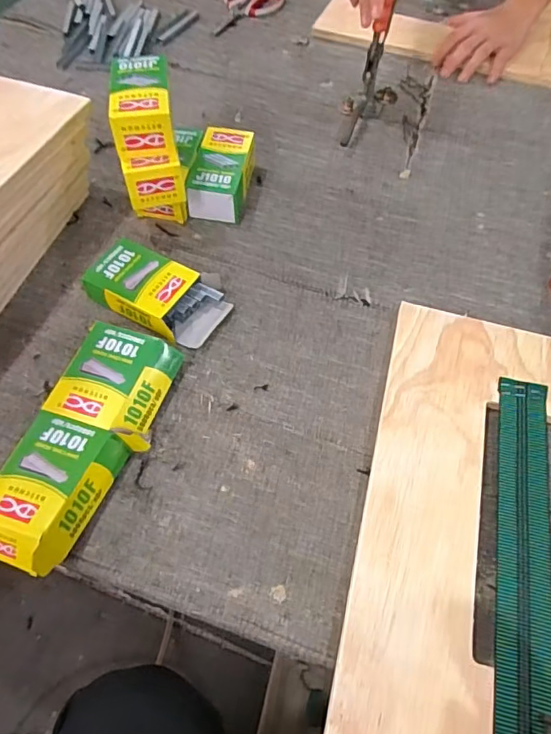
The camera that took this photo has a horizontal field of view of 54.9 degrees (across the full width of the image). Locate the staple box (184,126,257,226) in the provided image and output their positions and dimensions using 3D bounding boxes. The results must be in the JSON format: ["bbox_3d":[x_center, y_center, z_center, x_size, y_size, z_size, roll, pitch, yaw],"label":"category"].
[{"bbox_3d":[-0.068,-0.248,0.688,0.064,0.053,0.126,9,58,5],"label":"staple box"}]

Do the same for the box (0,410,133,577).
[{"bbox_3d":[-0.200,0.109,0.467,0.087,0.040,0.128,16,59,10],"label":"box"}]

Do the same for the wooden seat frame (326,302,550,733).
[{"bbox_3d":[0.277,0.152,0.456,0.395,0.012,0.422,13,58,8],"label":"wooden seat frame"}]

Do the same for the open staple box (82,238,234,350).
[{"bbox_3d":[-0.131,-0.084,0.593,0.156,0.037,0.093,20,59,12],"label":"open staple box"}]

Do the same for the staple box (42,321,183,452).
[{"bbox_3d":[-0.157,0.015,0.532,0.104,0.031,0.116,15,59,9],"label":"staple box"}]

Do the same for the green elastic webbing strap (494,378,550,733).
[{"bbox_3d":[0.210,0.167,0.448,0.044,0.007,0.360,8,58,13],"label":"green elastic webbing strap"}]

